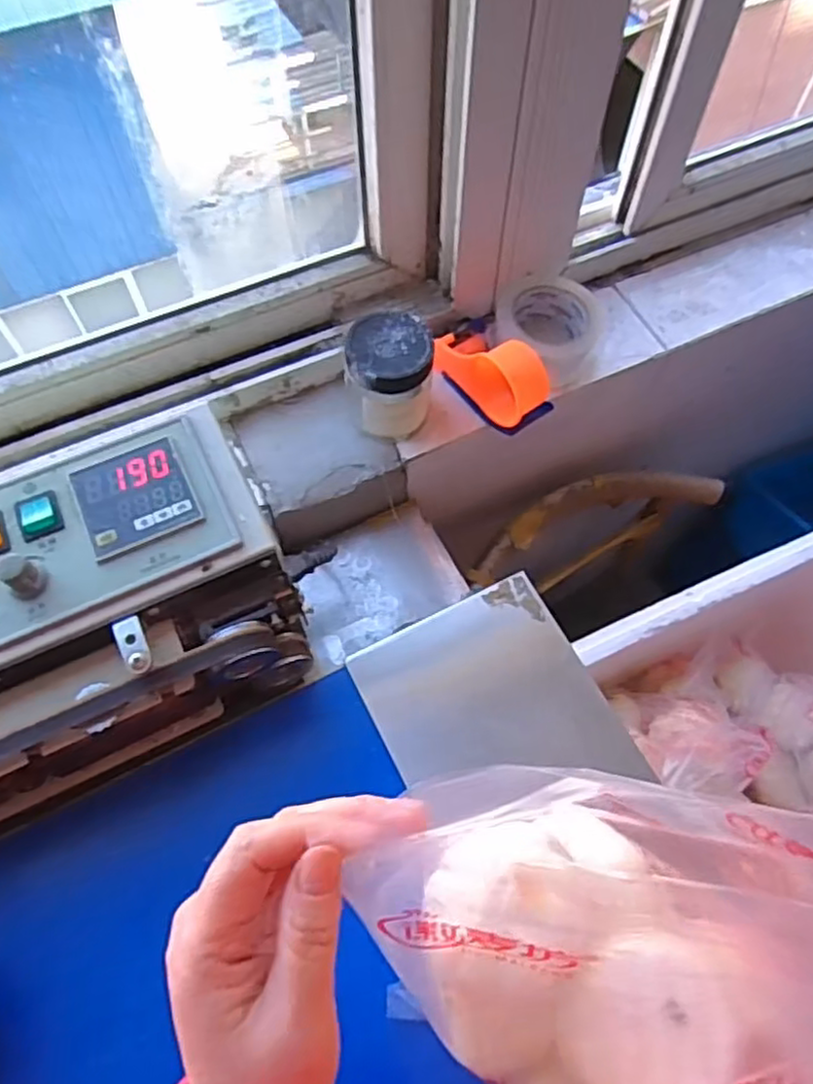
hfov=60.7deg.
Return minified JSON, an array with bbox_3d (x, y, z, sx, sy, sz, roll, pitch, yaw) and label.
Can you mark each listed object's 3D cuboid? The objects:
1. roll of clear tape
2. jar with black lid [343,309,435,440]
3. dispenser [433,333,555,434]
[{"bbox_3d":[0.152,-0.229,0.752,0.111,0.060,0.116,0,62,0],"label":"roll of clear tape"},{"bbox_3d":[-0.015,-0.157,0.684,0.080,0.107,0.082,0,62,0],"label":"jar with black lid"},{"bbox_3d":[0.087,-0.177,0.705,0.056,0.085,0.133,-34,67,-16],"label":"dispenser"}]

